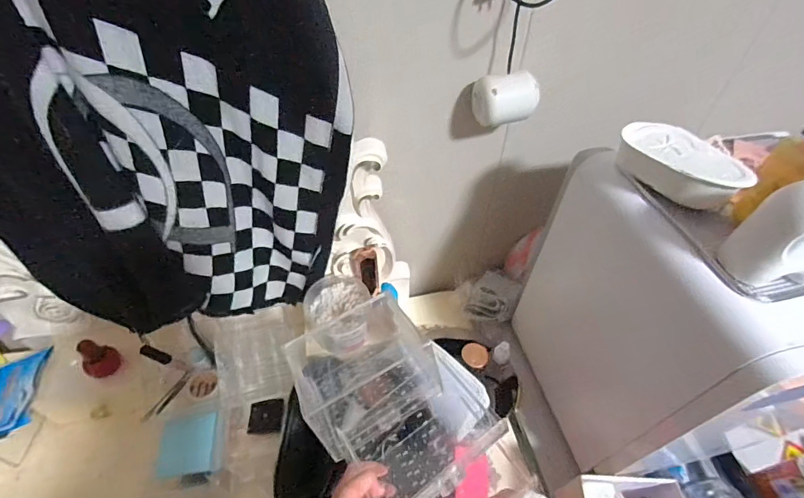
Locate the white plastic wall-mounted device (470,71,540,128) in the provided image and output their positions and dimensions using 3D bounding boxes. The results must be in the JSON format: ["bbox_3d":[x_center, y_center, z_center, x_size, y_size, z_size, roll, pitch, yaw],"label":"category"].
[{"bbox_3d":[0.150,-0.222,0.570,0.086,0.063,0.053,-12,48,-12],"label":"white plastic wall-mounted device"}]

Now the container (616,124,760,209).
[{"bbox_3d":[0.319,-0.099,0.453,0.094,0.042,0.140,-29,53,-24],"label":"container"}]

